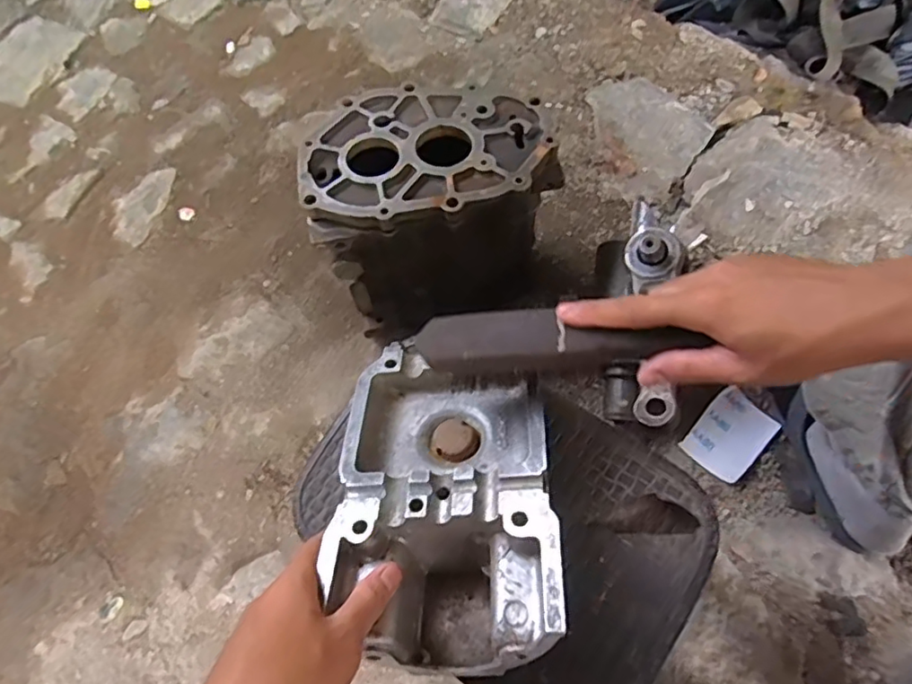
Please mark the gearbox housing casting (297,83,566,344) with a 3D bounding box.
[{"bbox_3d":[-0.026,-0.165,0.732,0.271,0.234,0.197,-24,65,-3],"label":"gearbox housing casting"}]

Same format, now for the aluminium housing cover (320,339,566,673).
[{"bbox_3d":[-0.004,0.092,0.404,0.145,0.085,0.224,-1,53,9],"label":"aluminium housing cover"}]

